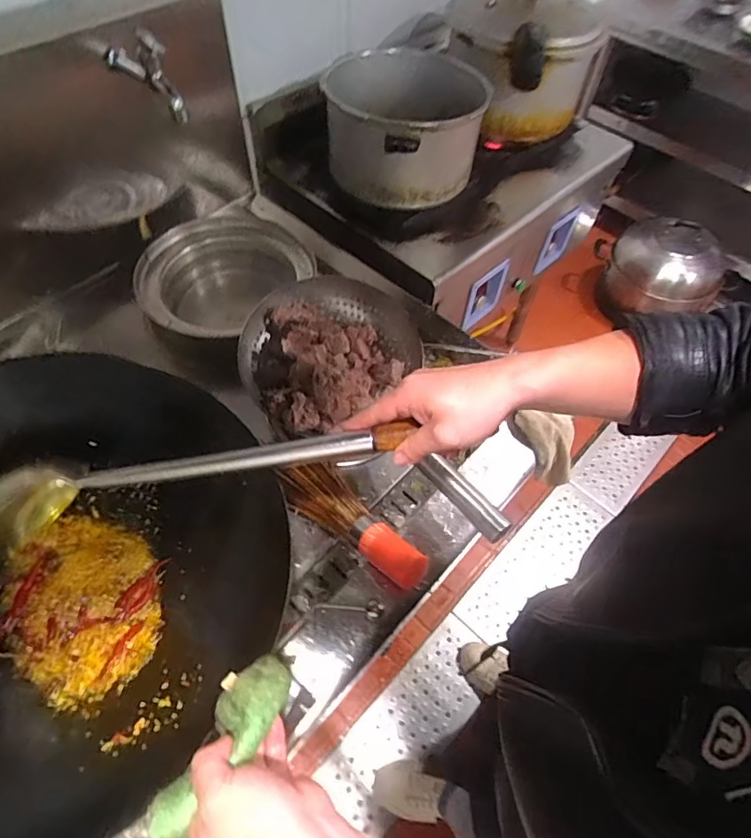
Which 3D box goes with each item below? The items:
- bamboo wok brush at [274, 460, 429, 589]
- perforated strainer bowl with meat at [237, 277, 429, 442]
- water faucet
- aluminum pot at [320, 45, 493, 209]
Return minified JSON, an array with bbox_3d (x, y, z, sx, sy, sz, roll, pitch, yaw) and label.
[{"bbox_3d":[-0.027,0.126,0.666,0.227,0.057,0.080,31,60,17],"label":"bamboo wok brush"},{"bbox_3d":[-0.076,-0.111,0.807,0.275,0.092,0.240,-35,64,-23],"label":"perforated strainer bowl with meat"},{"bbox_3d":[-0.324,-0.487,0.712,0.150,0.100,0.035,40,63,21],"label":"water faucet"},{"bbox_3d":[0.072,-0.606,1.057,0.337,0.169,0.345,1,56,-2],"label":"aluminum pot"}]

